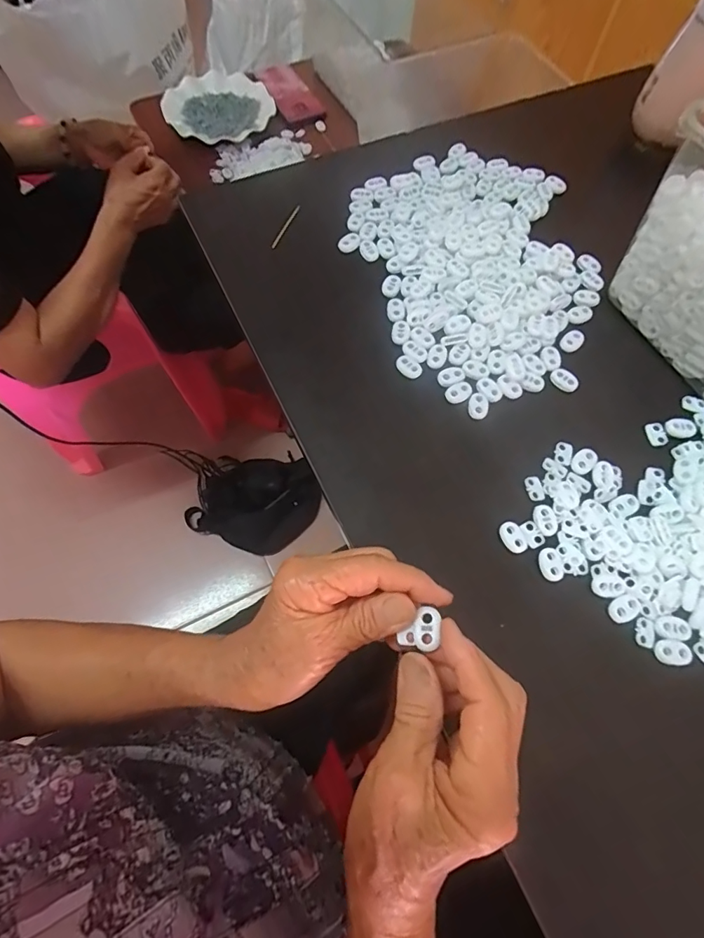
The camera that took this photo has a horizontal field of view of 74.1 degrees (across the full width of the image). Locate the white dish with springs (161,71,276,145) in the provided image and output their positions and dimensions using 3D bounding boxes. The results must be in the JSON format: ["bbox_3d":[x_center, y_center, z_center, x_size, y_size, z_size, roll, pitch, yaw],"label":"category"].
[{"bbox_3d":[-0.240,-0.640,0.817,0.207,0.026,0.175,34,71,11],"label":"white dish with springs"}]

